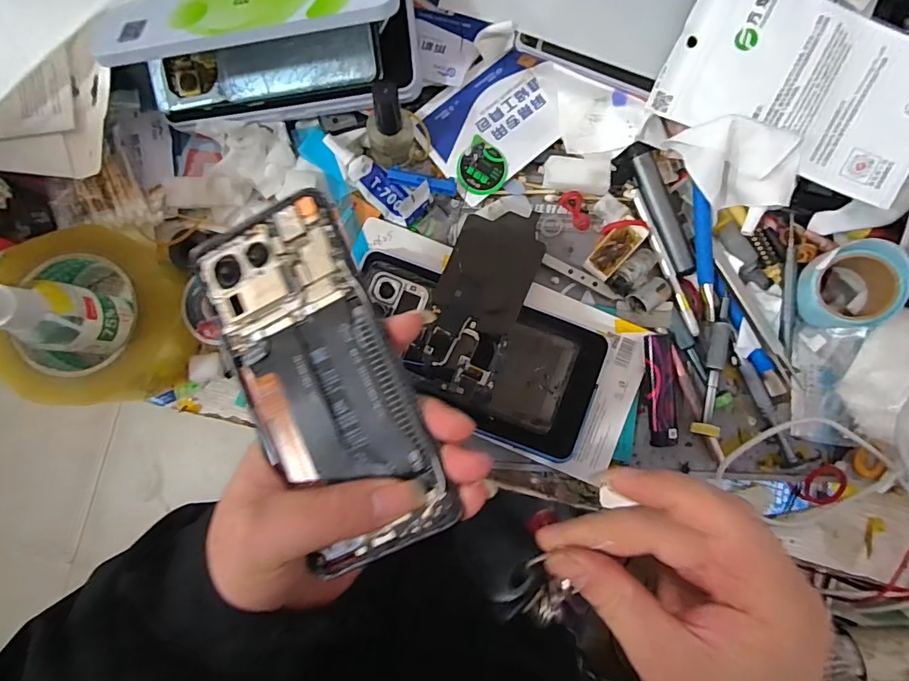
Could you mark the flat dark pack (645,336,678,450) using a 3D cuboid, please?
[{"bbox_3d":[0.152,0.037,0.343,0.021,0.010,0.080,-3,85,-1],"label":"flat dark pack"}]

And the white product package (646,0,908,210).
[{"bbox_3d":[0.238,-0.173,0.318,0.177,0.010,0.098,25,104,2],"label":"white product package"}]

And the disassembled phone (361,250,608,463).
[{"bbox_3d":[0.012,0.011,0.337,0.180,0.015,0.093,22,85,1],"label":"disassembled phone"}]

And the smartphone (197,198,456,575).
[{"bbox_3d":[-0.060,0.016,0.212,0.072,0.012,0.163,-28,82,-3],"label":"smartphone"}]

